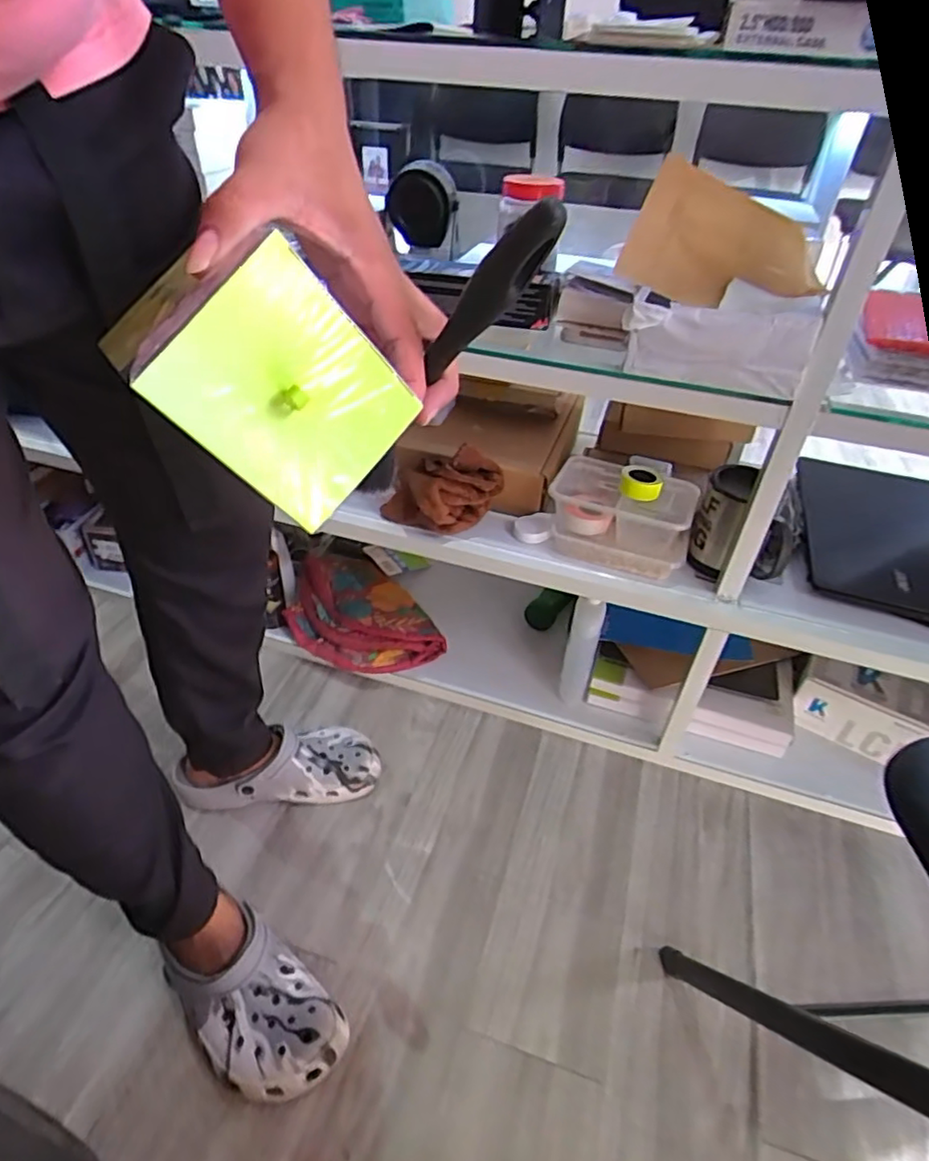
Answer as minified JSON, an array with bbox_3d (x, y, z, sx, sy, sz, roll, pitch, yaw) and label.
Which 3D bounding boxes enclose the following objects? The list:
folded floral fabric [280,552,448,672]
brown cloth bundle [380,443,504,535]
[{"bbox_3d":[-0.184,0.054,1.061,0.201,0.066,0.265,-17,43,-23],"label":"folded floral fabric"},{"bbox_3d":[-0.026,-0.110,0.798,0.144,0.095,0.065,-6,40,-11],"label":"brown cloth bundle"}]

